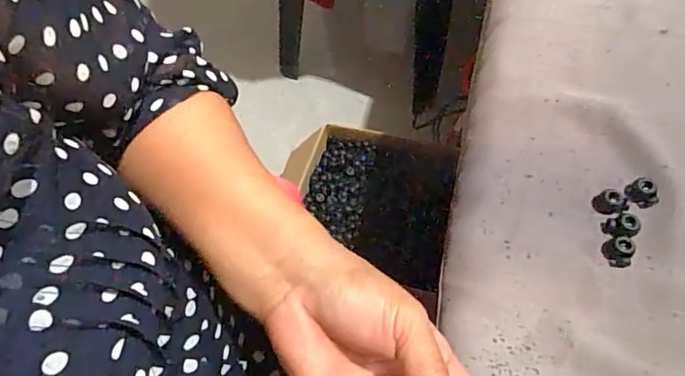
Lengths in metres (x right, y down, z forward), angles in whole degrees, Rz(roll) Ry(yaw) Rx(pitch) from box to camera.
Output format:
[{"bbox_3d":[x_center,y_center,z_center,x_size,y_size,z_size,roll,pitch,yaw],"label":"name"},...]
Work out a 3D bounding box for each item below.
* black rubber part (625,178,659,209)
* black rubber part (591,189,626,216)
[{"bbox_3d":[0.204,0.004,0.353,0.020,0.009,0.018,-25,61,-11],"label":"black rubber part"},{"bbox_3d":[0.182,0.009,0.354,0.018,0.011,0.017,-1,59,2],"label":"black rubber part"}]

